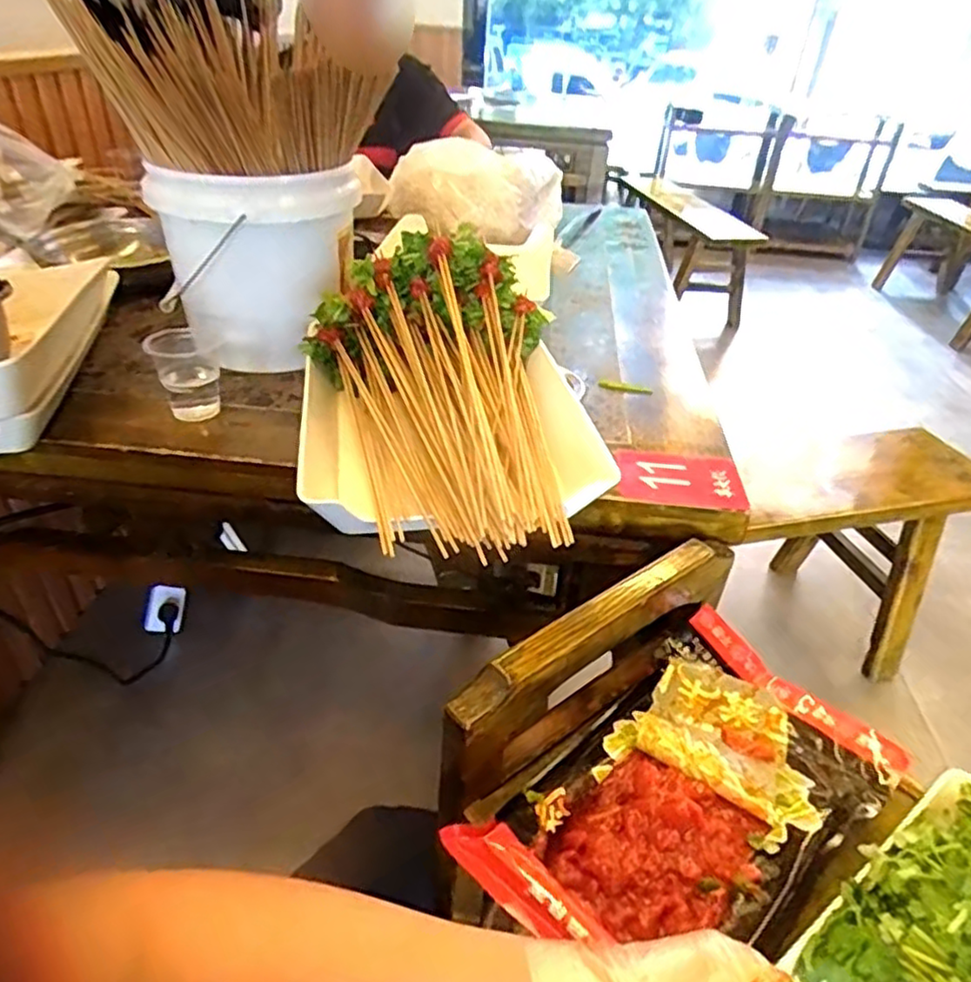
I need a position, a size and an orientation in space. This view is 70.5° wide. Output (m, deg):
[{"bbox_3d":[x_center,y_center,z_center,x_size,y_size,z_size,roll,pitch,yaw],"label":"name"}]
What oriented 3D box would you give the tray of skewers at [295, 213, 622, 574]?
[{"bbox_3d":[-0.039,-0.077,0.602,0.251,0.188,0.327,-3,36,-9],"label":"tray of skewers"}]

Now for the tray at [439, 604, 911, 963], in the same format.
[{"bbox_3d":[0.145,0.210,0.474,0.290,0.045,0.177,-28,46,-36],"label":"tray"}]

